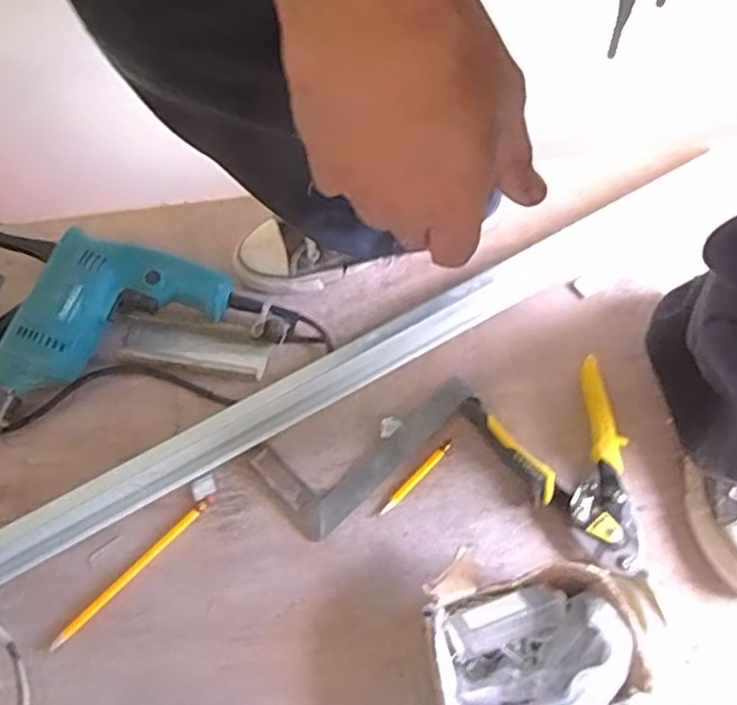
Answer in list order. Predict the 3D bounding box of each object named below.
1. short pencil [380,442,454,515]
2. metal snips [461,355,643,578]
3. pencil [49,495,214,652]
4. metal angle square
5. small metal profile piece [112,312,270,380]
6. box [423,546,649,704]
[{"bbox_3d":[0.043,0.113,0.615,0.009,0.004,0.089,41,70,19],"label":"short pencil"},{"bbox_3d":[0.181,0.104,0.606,0.128,0.032,0.189,-16,64,-8],"label":"metal snips"},{"bbox_3d":[-0.200,0.185,0.584,0.012,0.004,0.168,39,69,18],"label":"pencil"},{"bbox_3d":[-0.011,0.073,0.638,0.205,0.007,0.105,-40,70,-18],"label":"metal angle square"},{"bbox_3d":[-0.178,-0.010,0.679,0.156,0.018,0.053,11,64,6],"label":"small metal profile piece"},{"bbox_3d":[0.118,0.217,0.509,0.154,0.100,0.125,-9,63,-4],"label":"box"}]

